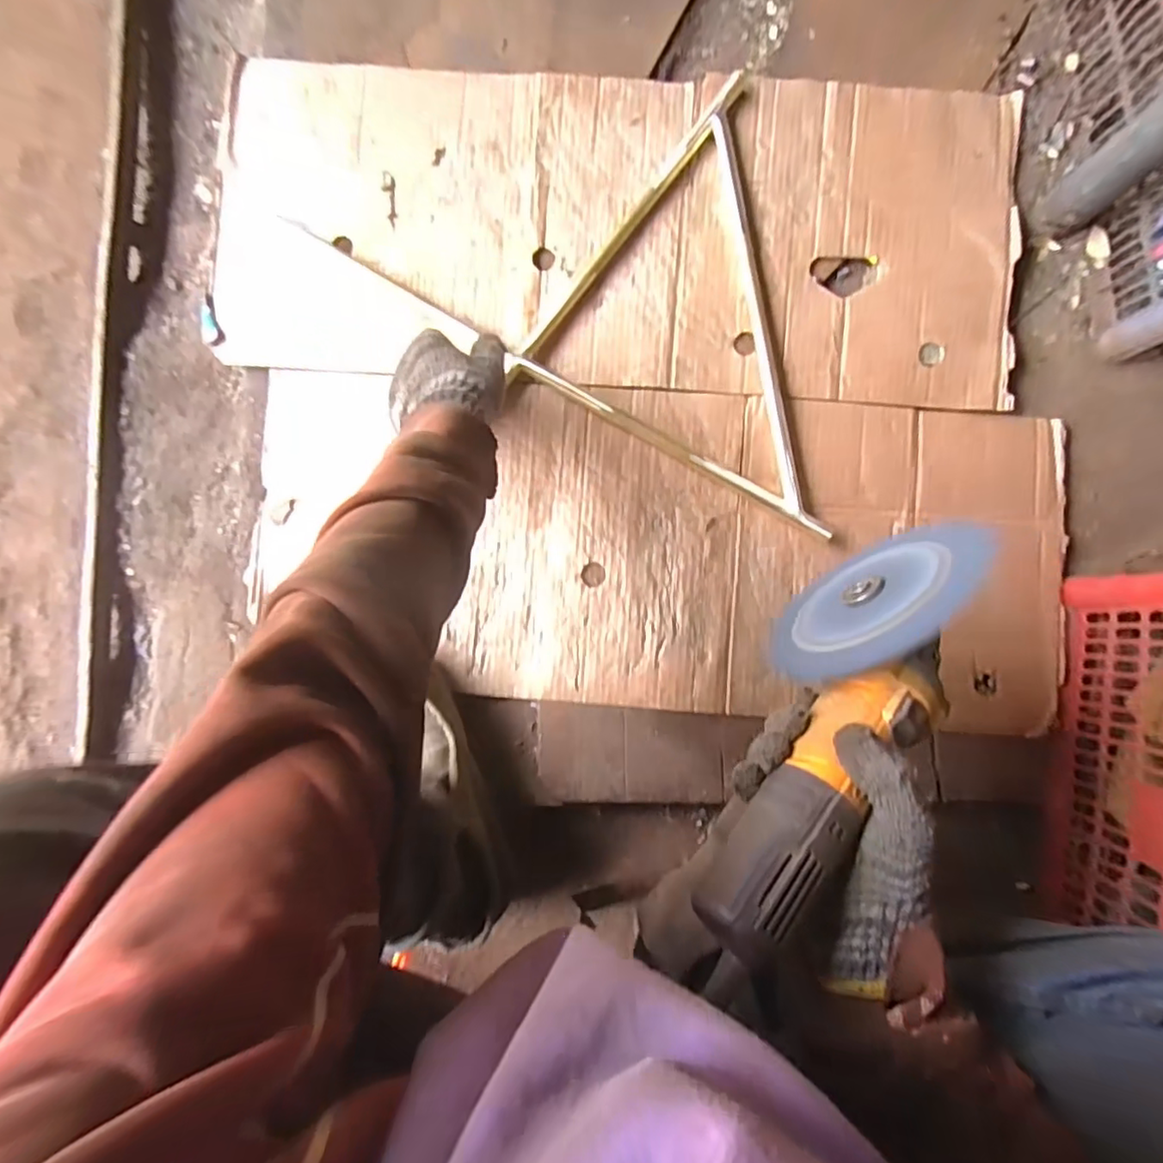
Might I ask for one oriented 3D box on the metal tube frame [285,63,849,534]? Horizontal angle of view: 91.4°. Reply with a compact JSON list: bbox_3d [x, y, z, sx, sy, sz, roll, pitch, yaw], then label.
[{"bbox_3d":[0.044,-0.347,0.586,0.596,0.031,0.362,25,91,0],"label":"metal tube frame"}]

